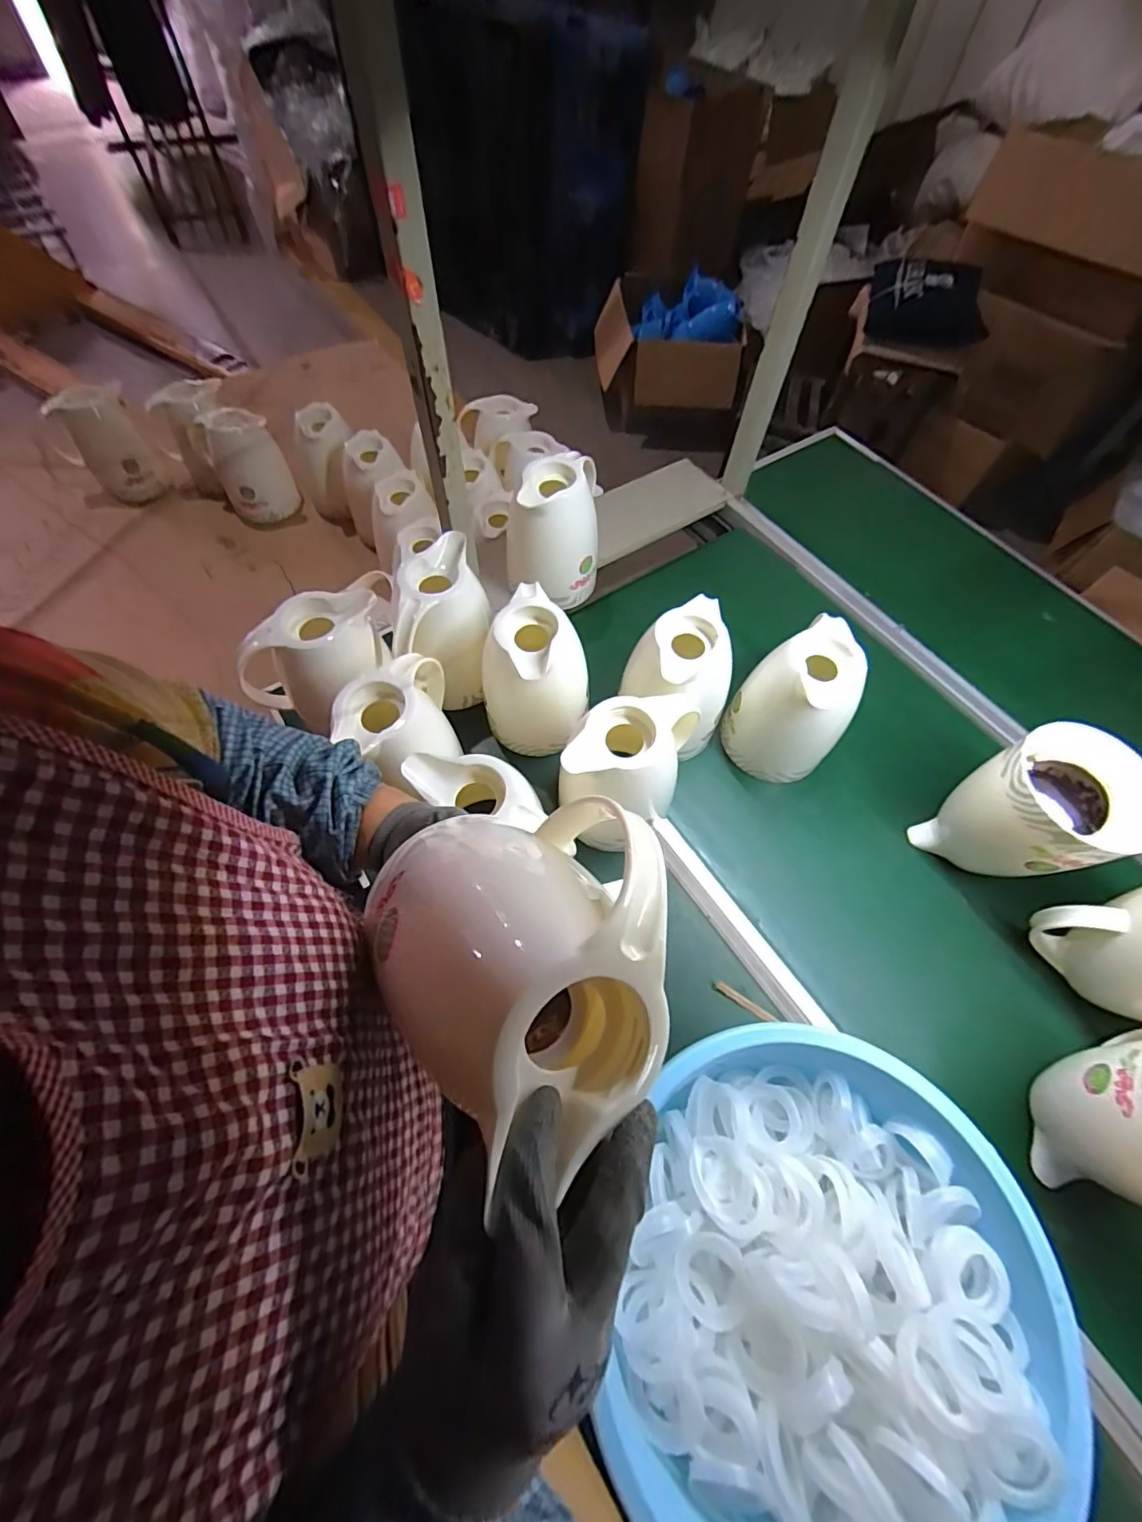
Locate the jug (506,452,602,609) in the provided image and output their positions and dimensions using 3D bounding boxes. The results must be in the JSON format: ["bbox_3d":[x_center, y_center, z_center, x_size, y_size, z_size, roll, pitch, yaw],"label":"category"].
[{"bbox_3d":[-0.019,-0.346,0.828,0.123,0.178,0.136,9,62,2],"label":"jug"}]

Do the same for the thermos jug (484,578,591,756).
[{"bbox_3d":[-0.047,-0.120,0.715,0.135,0.176,0.154,-1,62,-3],"label":"thermos jug"}]

